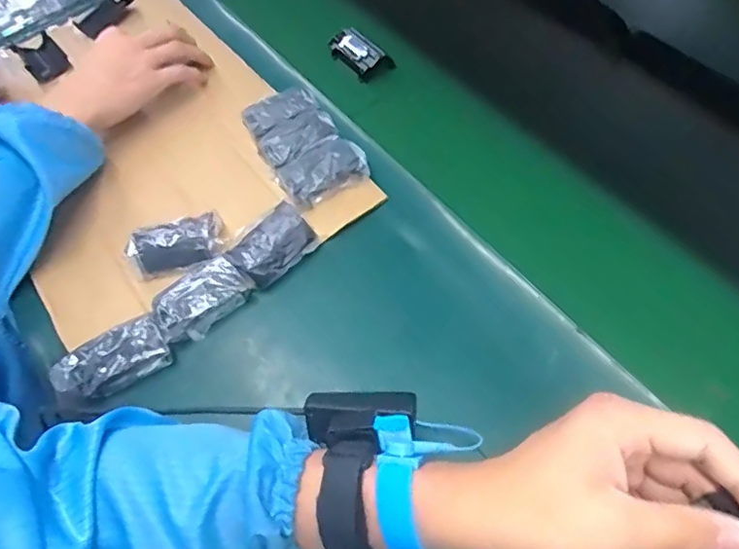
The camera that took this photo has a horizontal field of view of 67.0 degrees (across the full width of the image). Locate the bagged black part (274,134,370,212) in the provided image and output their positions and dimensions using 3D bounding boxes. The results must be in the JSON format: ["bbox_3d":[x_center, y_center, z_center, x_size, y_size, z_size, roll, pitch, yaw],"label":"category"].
[{"bbox_3d":[-0.045,-0.098,0.519,0.080,0.022,0.058,-29,59,-14],"label":"bagged black part"}]

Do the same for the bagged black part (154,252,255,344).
[{"bbox_3d":[-0.139,0.020,0.457,0.077,0.030,0.043,-40,62,-20],"label":"bagged black part"}]

